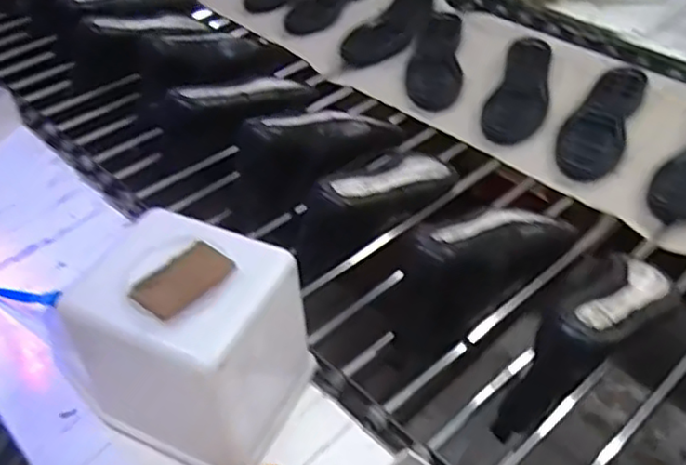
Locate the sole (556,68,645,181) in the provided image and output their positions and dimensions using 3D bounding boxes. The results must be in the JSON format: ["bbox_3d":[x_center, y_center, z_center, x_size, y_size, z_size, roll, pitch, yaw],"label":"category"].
[{"bbox_3d":[0.379,-0.169,0.971,0.087,0.027,0.268,19,47,21],"label":"sole"}]

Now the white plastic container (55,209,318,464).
[{"bbox_3d":[-0.127,0.096,0.569,0.155,0.181,0.135,18,47,20],"label":"white plastic container"}]

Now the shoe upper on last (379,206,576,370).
[{"bbox_3d":[0.145,0.027,0.722,0.266,0.109,0.085,-33,51,-28],"label":"shoe upper on last"}]

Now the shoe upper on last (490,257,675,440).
[{"bbox_3d":[0.251,0.094,0.645,0.078,0.117,0.253,31,52,30],"label":"shoe upper on last"}]

